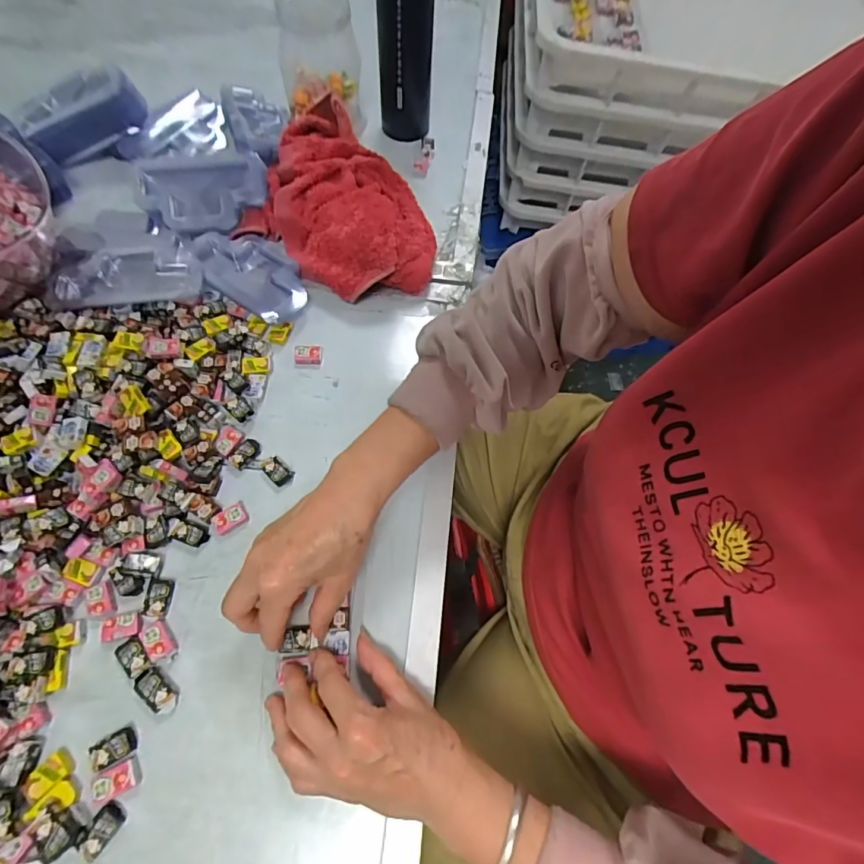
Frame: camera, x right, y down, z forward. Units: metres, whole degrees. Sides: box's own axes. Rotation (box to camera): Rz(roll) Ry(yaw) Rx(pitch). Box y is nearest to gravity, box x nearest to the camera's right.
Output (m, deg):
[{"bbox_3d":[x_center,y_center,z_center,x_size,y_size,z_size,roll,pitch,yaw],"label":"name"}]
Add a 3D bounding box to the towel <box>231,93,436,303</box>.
[{"bbox_3d":[-0.088,-0.253,0.522,0.216,0.056,0.217,20,64,7],"label":"towel"}]

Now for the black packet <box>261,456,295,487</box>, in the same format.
[{"bbox_3d":[-0.138,0.034,0.417,0.030,0.008,0.019,35,67,13],"label":"black packet"}]

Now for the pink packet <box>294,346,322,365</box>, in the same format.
[{"bbox_3d":[-0.123,-0.077,0.467,0.027,0.007,0.019,2,64,-3],"label":"pink packet"}]

